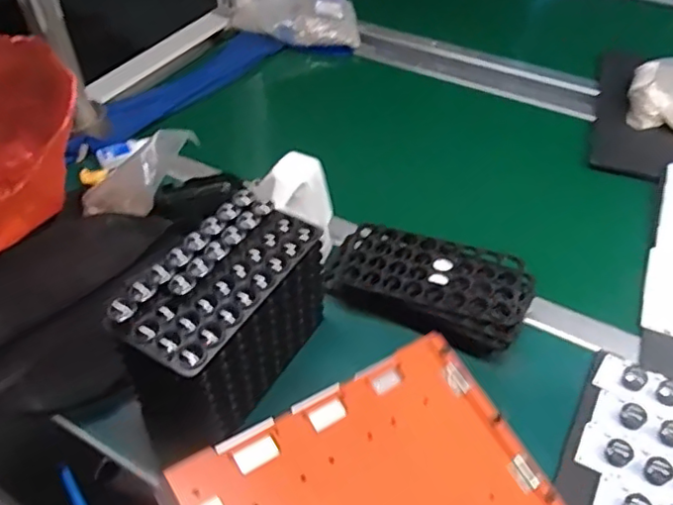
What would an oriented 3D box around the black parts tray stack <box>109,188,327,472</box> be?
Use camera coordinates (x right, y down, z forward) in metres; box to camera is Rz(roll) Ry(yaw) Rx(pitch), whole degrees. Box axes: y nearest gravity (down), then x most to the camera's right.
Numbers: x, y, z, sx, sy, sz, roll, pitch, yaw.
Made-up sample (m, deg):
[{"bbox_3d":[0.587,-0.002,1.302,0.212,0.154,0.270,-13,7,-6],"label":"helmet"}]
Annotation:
[{"bbox_3d":[-0.101,0.060,0.570,0.094,0.146,0.192,24,52,22],"label":"black parts tray stack"}]

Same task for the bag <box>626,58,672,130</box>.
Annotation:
[{"bbox_3d":[0.528,-0.257,0.931,0.117,0.054,0.177,22,52,21],"label":"bag"}]

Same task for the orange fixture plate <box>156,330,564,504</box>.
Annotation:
[{"bbox_3d":[0.034,0.162,0.393,0.244,0.009,0.165,-19,64,-37],"label":"orange fixture plate"}]

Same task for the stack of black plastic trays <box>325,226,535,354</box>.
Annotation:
[{"bbox_3d":[0.096,0.038,0.670,0.231,0.046,0.124,17,50,17],"label":"stack of black plastic trays"}]

